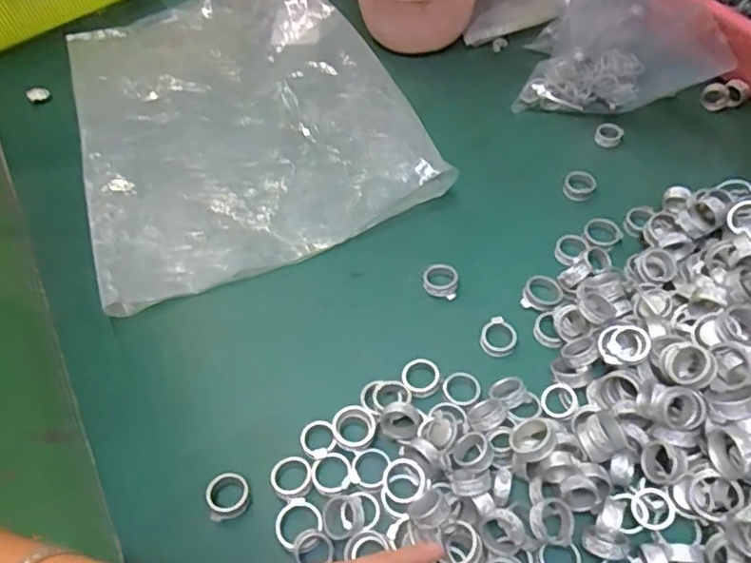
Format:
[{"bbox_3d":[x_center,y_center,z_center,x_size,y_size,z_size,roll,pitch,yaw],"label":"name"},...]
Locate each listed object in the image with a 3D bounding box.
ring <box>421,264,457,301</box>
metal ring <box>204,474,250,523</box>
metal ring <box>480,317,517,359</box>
[{"bbox_3d":[0.049,-0.001,0.477,0.027,0.010,0.025,-2,53,2],"label":"ring"},{"bbox_3d":[-0.092,0.133,0.387,0.026,0.009,0.028,-2,53,2],"label":"metal ring"},{"bbox_3d":[0.088,0.040,0.445,0.025,0.008,0.027,-2,53,2],"label":"metal ring"}]

